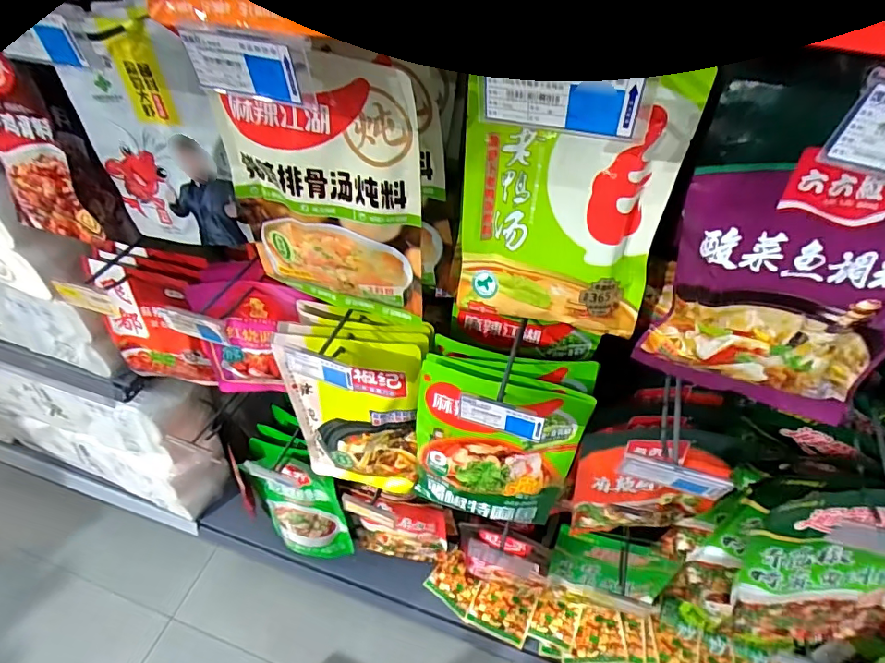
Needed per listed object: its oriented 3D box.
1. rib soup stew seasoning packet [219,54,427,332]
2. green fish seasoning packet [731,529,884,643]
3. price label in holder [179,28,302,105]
[{"bbox_3d":[-0.112,-0.116,0.490,0.185,0.269,0.022,13,48,12],"label":"rib soup stew seasoning packet"},{"bbox_3d":[0.454,0.322,0.625,0.215,0.202,0.056,6,47,6],"label":"green fish seasoning packet"},{"bbox_3d":[-0.139,-0.183,0.355,0.089,0.038,0.008,16,48,14],"label":"price label in holder"}]

